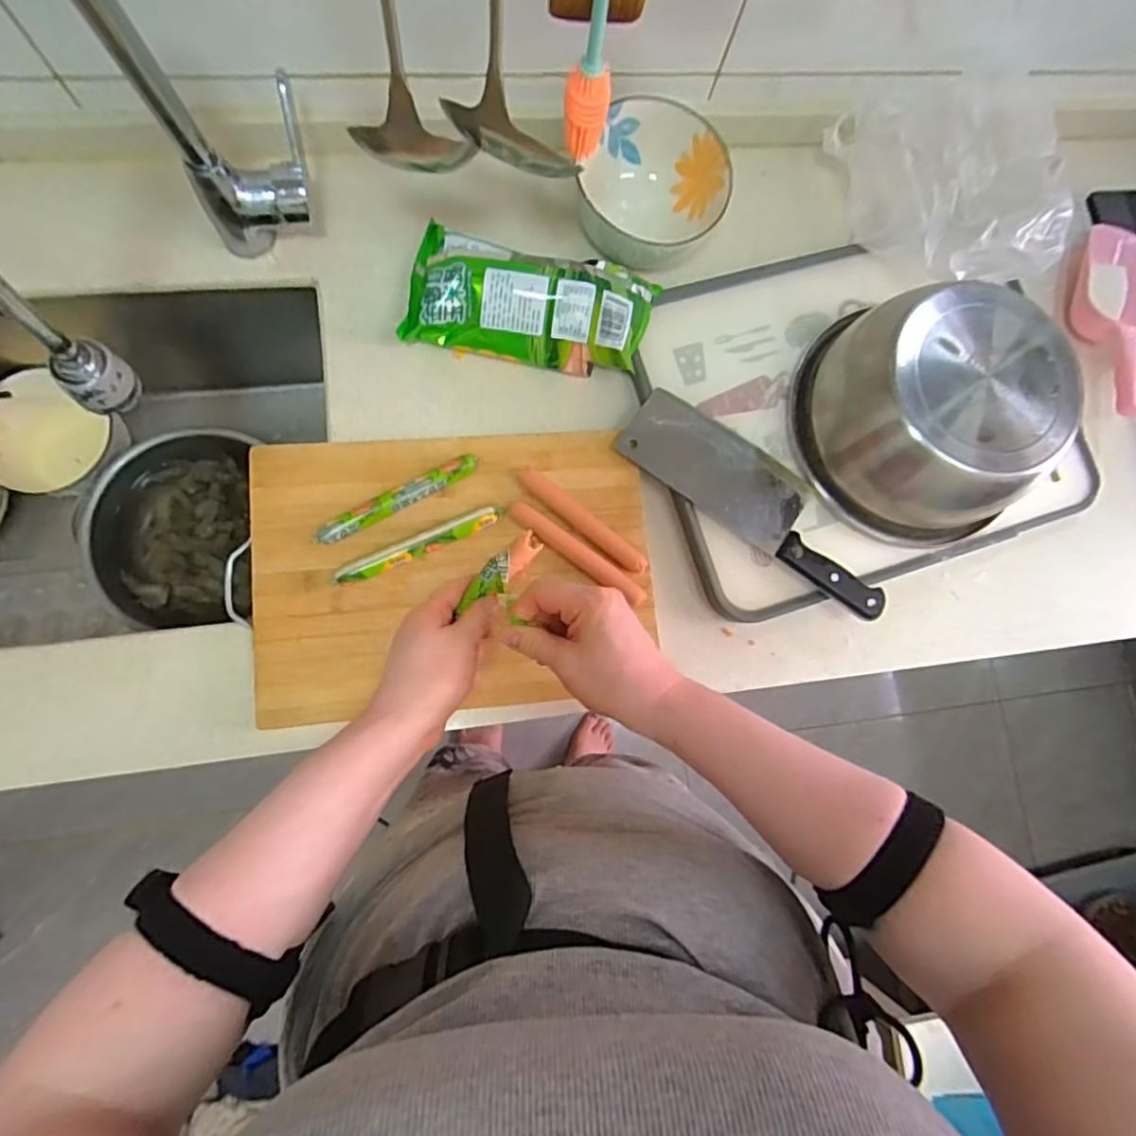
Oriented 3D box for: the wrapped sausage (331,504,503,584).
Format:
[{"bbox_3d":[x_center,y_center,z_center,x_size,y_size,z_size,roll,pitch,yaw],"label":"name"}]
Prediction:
[{"bbox_3d":[-0.132,-0.021,0.555,0.158,0.020,0.018,-24,85,-9],"label":"wrapped sausage"}]

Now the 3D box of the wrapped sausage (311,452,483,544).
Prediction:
[{"bbox_3d":[-0.152,-0.061,0.558,0.155,0.020,0.018,-30,86,-9],"label":"wrapped sausage"}]

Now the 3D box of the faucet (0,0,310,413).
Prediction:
[{"bbox_3d":[-0.309,-0.284,0.438,0.067,0.336,0.310,34,80,-1],"label":"faucet"}]

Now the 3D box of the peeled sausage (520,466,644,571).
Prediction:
[{"bbox_3d":[0.013,-0.044,0.580,0.145,0.019,0.021,41,80,1],"label":"peeled sausage"}]

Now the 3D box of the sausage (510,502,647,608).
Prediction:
[{"bbox_3d":[0.009,-0.012,0.578,0.148,0.017,0.024,36,80,0],"label":"sausage"}]

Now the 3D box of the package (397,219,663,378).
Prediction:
[{"bbox_3d":[-0.037,-0.255,0.595,0.227,0.064,0.104,12,81,-4],"label":"package"}]

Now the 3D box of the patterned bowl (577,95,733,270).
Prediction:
[{"bbox_3d":[0.084,-0.368,0.602,0.135,0.065,0.145,1,82,-6],"label":"patterned bowl"}]

